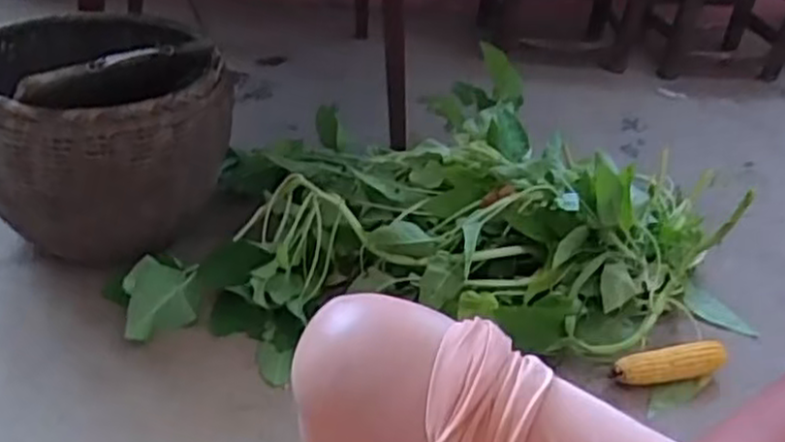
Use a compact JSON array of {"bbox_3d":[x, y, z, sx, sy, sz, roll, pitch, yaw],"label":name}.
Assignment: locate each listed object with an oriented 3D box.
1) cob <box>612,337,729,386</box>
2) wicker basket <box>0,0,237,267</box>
[{"bbox_3d":[0.419,0.218,1.126,0.196,0.048,0.045,-5,37,-17],"label":"cob"},{"bbox_3d":[-0.432,-0.223,1.078,0.355,0.498,0.337,-7,38,-19],"label":"wicker basket"}]

